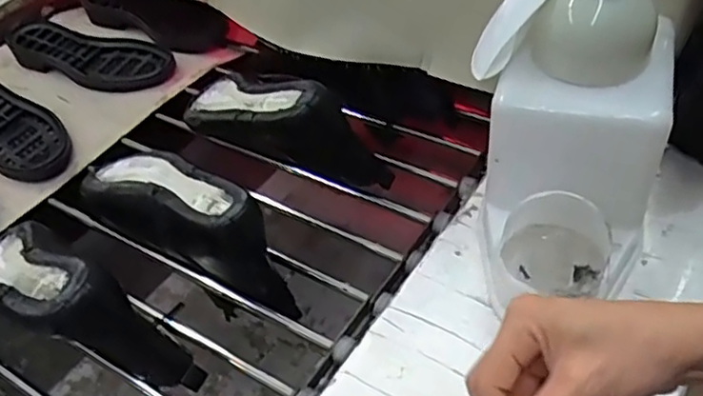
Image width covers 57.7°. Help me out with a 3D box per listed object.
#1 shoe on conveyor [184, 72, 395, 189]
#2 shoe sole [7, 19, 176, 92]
[{"bbox_3d":[-0.093,-0.086,0.736,0.293,0.111,0.077,23,54,26],"label":"shoe on conveyor"},{"bbox_3d":[-0.390,-0.214,0.934,0.271,0.029,0.089,14,51,19],"label":"shoe sole"}]

